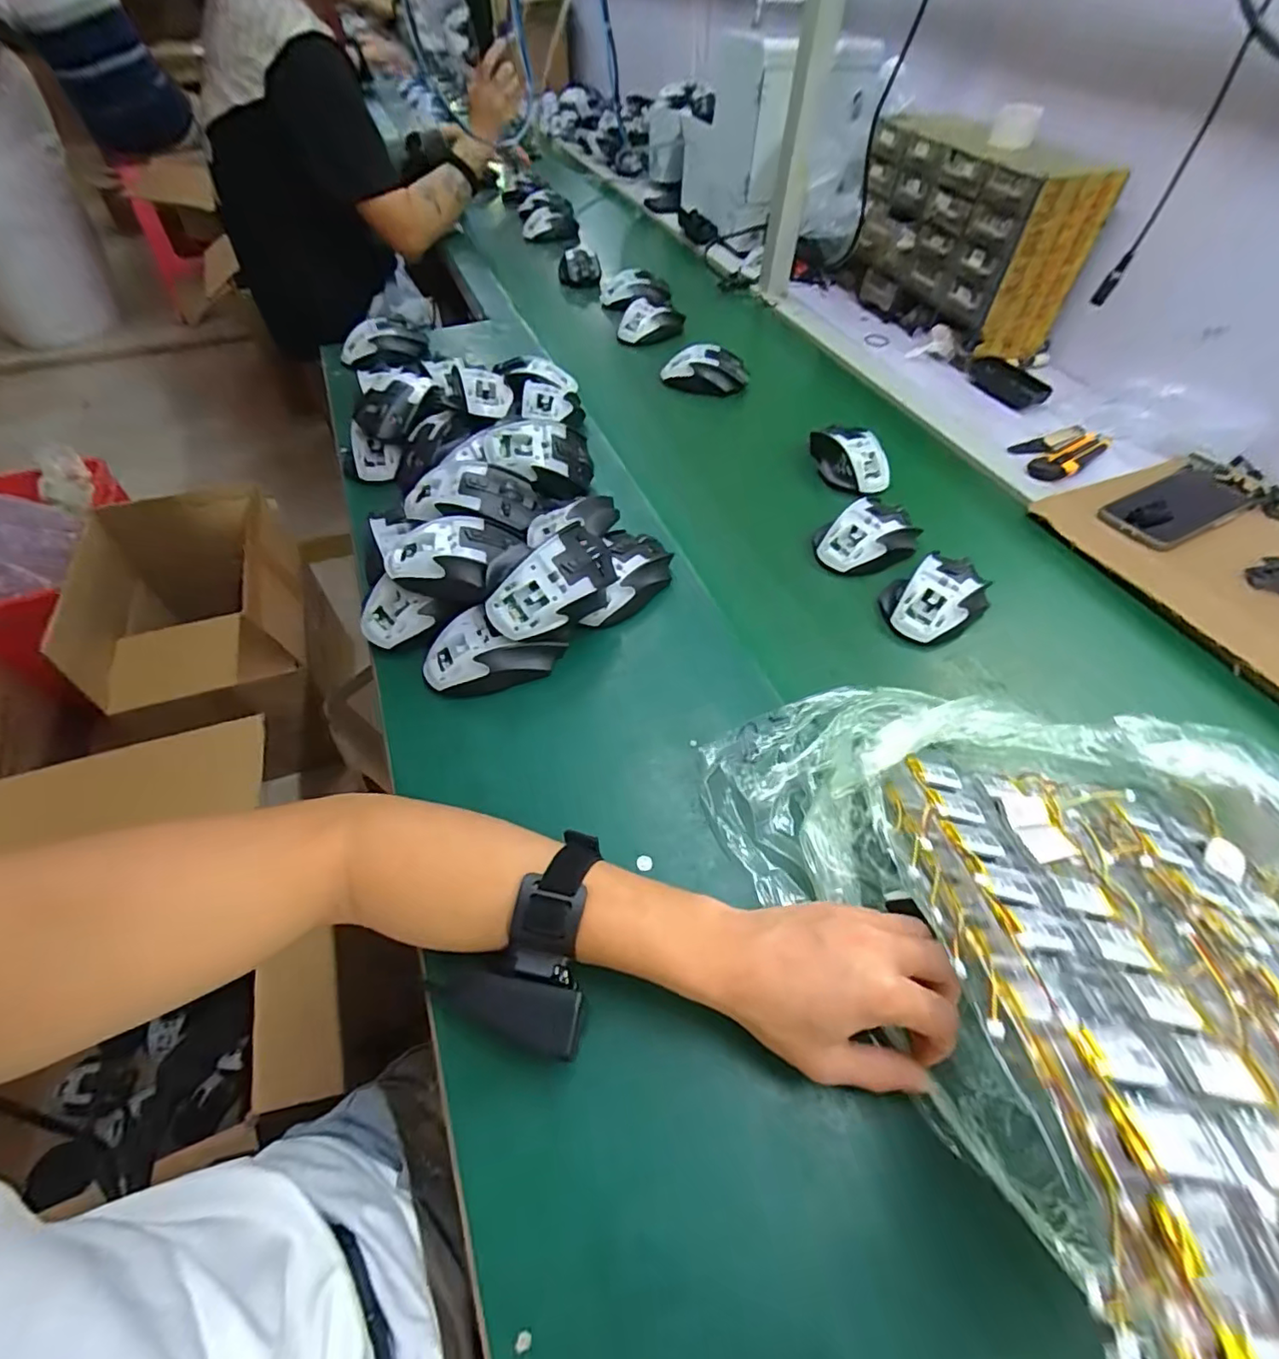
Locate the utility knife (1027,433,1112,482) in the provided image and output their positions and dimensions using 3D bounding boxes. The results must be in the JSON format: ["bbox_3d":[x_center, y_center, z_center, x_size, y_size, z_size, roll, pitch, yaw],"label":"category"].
[{"bbox_3d":[0.521,-0.271,0.700,0.139,0.016,0.038,-31,59,-22],"label":"utility knife"}]

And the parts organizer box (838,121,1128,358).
[{"bbox_3d":[0.463,-0.647,0.863,0.140,0.221,0.336,-22,56,-16],"label":"parts organizer box"}]

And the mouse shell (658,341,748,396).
[{"bbox_3d":[0.092,-0.427,0.803,0.119,0.043,0.054,10,53,6],"label":"mouse shell"}]

